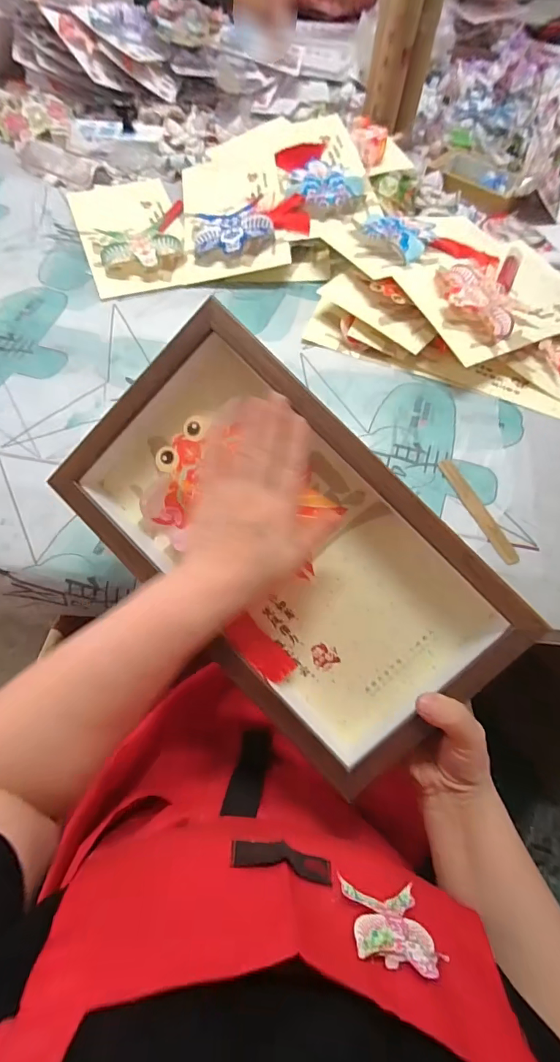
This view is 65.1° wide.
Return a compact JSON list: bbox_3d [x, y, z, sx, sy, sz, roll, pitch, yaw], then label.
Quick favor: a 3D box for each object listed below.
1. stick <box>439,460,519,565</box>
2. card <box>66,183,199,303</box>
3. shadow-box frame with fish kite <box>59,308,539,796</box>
[{"bbox_3d":[0.229,-0.026,0.511,0.019,0.004,0.144,-19,64,-12],"label":"stick"},{"bbox_3d":[-0.248,-0.521,0.745,0.177,0.023,0.326,-19,64,-12],"label":"card"},{"bbox_3d":[0.003,0.014,0.352,0.340,0.057,0.208,43,101,1],"label":"shadow-box frame with fish kite"}]

